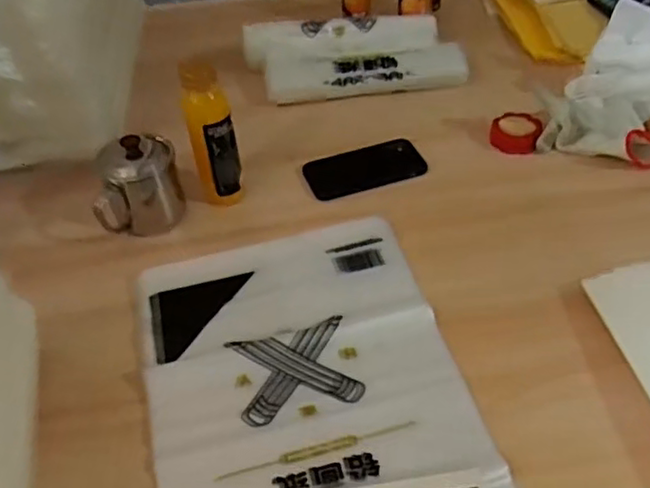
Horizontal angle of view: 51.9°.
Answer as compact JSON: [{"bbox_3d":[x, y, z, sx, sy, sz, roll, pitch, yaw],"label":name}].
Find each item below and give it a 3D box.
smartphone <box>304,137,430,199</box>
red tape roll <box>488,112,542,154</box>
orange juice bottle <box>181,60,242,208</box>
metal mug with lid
[{"bbox_3d":[0.050,-0.096,0.851,0.148,0.013,0.076,-15,45,-8],"label":"smartphone"},{"bbox_3d":[0.249,-0.147,0.872,0.062,0.021,0.069,7,47,14],"label":"red tape roll"},{"bbox_3d":[-0.130,-0.126,0.772,0.051,0.163,0.048,-14,45,-7],"label":"orange juice bottle"},{"bbox_3d":[-0.227,-0.076,0.793,0.105,0.105,0.080,-22,47,-14],"label":"metal mug with lid"}]

